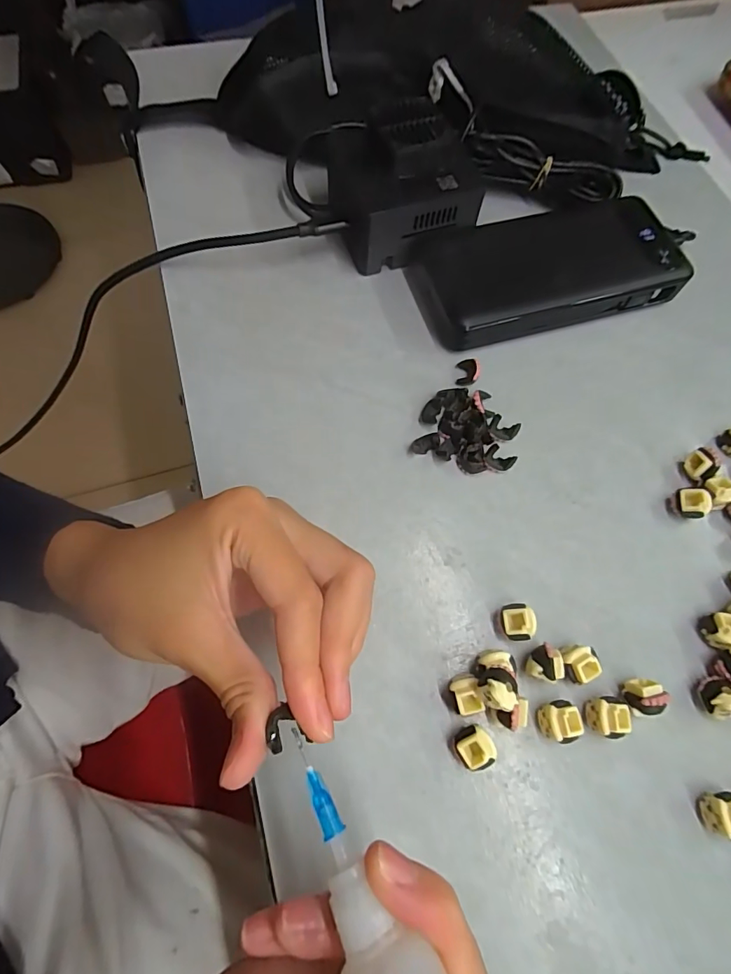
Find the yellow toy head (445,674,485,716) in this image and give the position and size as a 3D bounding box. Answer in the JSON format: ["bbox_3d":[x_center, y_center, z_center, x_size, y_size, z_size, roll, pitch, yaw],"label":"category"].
[{"bbox_3d":[0.042,0.091,0.204,0.013,0.015,0.016,-15,69,-9],"label":"yellow toy head"}]

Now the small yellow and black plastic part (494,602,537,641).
[{"bbox_3d":[0.069,0.063,0.216,0.015,0.013,0.015,-1,67,-3],"label":"small yellow and black plastic part"}]

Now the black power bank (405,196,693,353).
[{"bbox_3d":[0.108,-0.132,0.288,0.159,0.032,0.072,-14,69,-8],"label":"black power bank"}]

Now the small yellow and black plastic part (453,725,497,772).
[{"bbox_3d":[0.045,0.109,0.196,0.015,0.014,0.016,-25,71,-12],"label":"small yellow and black plastic part"}]

